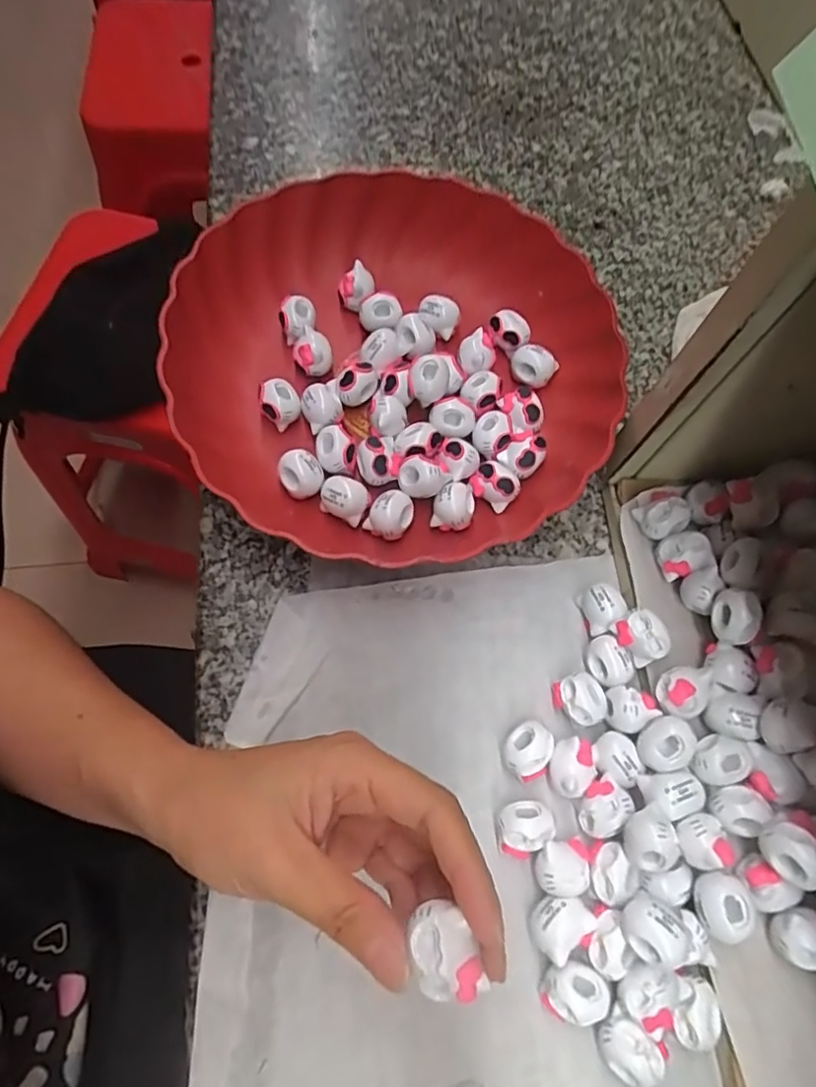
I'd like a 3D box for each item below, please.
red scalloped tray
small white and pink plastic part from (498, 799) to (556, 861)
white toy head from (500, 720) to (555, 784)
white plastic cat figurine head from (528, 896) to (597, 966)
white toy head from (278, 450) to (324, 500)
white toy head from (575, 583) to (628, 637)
[{"bbox_3d":[-0.009,-0.110,0.343,0.244,0.059,0.254,-35,75,-16],"label":"red scalloped tray"},{"bbox_3d":[0.052,0.128,0.270,0.024,0.020,0.022,1,69,-3],"label":"small white and pink plastic part"},{"bbox_3d":[0.056,0.096,0.282,0.023,0.021,0.025,1,69,-3],"label":"white toy head"},{"bbox_3d":[0.064,0.162,0.256,0.025,0.014,0.022,-40,76,-17],"label":"white plastic cat figurine head"},{"bbox_3d":[-0.057,-0.037,0.323,0.022,0.015,0.022,-13,70,-9],"label":"white toy head"},{"bbox_3d":[0.101,0.033,0.310,0.021,0.019,0.025,-12,70,-9],"label":"white toy head"}]

